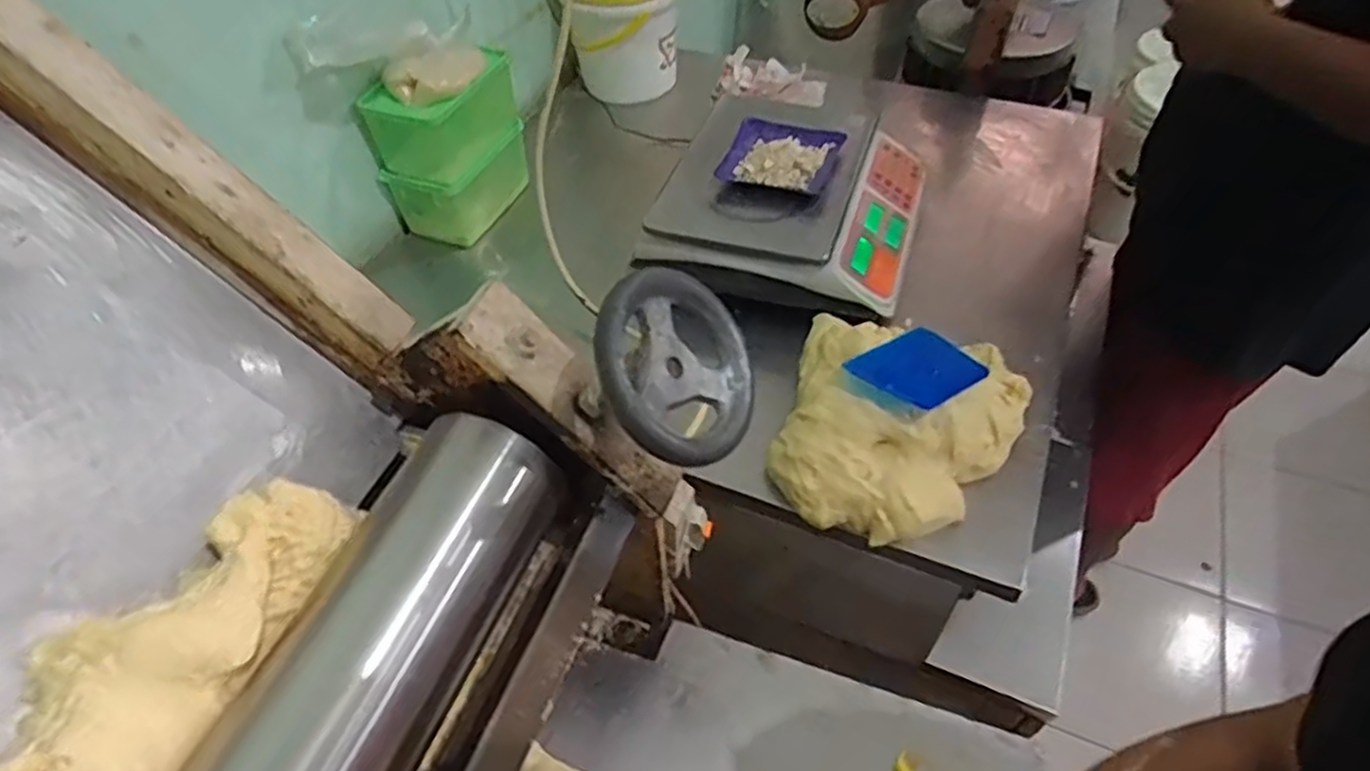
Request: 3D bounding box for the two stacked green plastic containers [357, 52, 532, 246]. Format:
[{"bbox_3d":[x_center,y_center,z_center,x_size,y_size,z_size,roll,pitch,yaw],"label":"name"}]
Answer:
[{"bbox_3d":[-0.321,-0.333,1.050,0.124,0.195,0.178,16,52,16],"label":"two stacked green plastic containers"}]

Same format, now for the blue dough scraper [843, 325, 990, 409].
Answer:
[{"bbox_3d":[0.231,-0.017,0.752,0.131,0.009,0.086,-20,55,-30],"label":"blue dough scraper"}]

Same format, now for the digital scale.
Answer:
[{"bbox_3d":[0.141,-0.255,0.987,0.322,0.104,0.310,12,51,13],"label":"digital scale"}]

